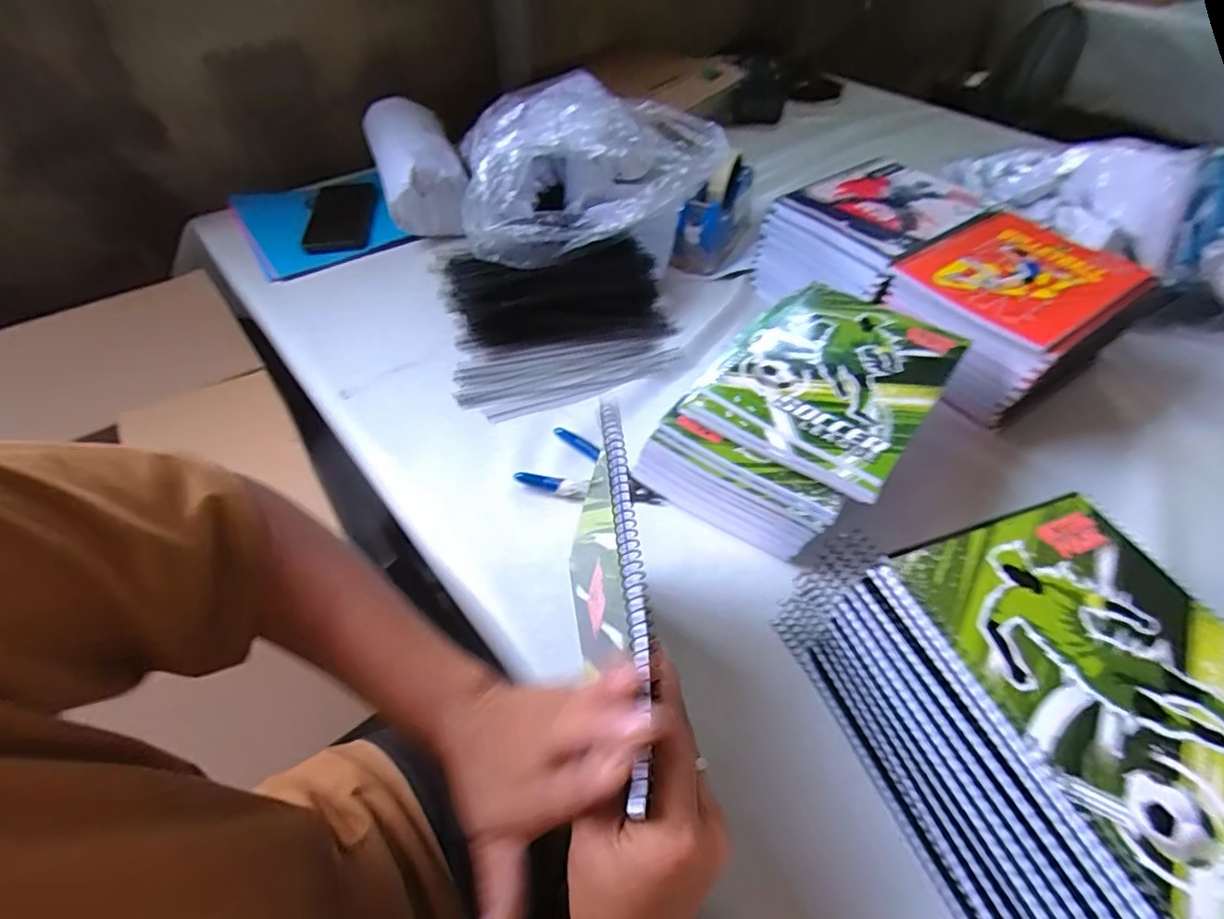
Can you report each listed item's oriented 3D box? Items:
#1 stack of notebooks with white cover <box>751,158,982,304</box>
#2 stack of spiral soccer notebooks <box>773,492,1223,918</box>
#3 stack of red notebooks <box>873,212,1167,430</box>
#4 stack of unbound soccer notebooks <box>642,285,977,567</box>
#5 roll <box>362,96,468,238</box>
[{"bbox_3d":[0.281,-0.238,0.657,0.213,0.111,0.159,-32,57,-24],"label":"stack of notebooks with white cover"},{"bbox_3d":[0.239,0.141,0.325,0.170,0.126,0.218,-17,52,-14],"label":"stack of spiral soccer notebooks"},{"bbox_3d":[0.374,-0.134,0.572,0.219,0.118,0.162,-32,56,-23],"label":"stack of red notebooks"},{"bbox_3d":[0.165,-0.036,0.491,0.159,0.099,0.228,31,57,25],"label":"stack of unbound soccer notebooks"},{"bbox_3d":[-0.269,-0.399,0.792,0.102,0.102,0.229,-18,52,-14],"label":"roll"}]

